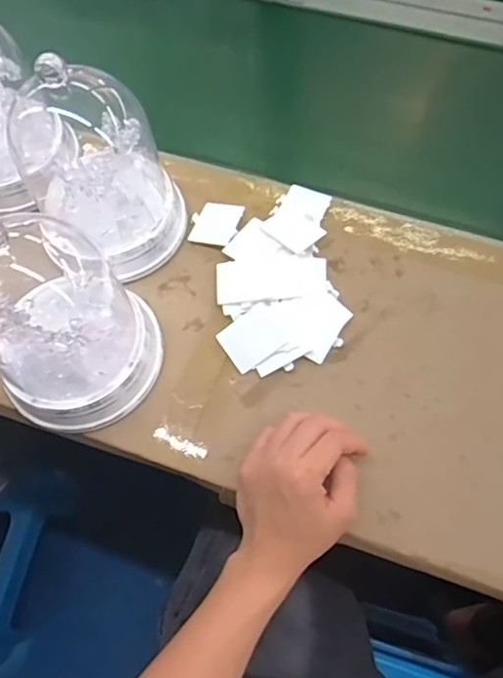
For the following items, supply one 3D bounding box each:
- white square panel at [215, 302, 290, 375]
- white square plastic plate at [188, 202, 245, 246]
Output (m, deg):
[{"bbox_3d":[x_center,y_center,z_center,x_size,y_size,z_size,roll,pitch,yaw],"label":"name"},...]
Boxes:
[{"bbox_3d":[0.001,-0.002,0.536,0.058,0.005,0.050,-33,70,-11],"label":"white square panel"},{"bbox_3d":[-0.039,-0.126,0.598,0.052,0.004,0.050,10,73,16],"label":"white square plastic plate"}]

